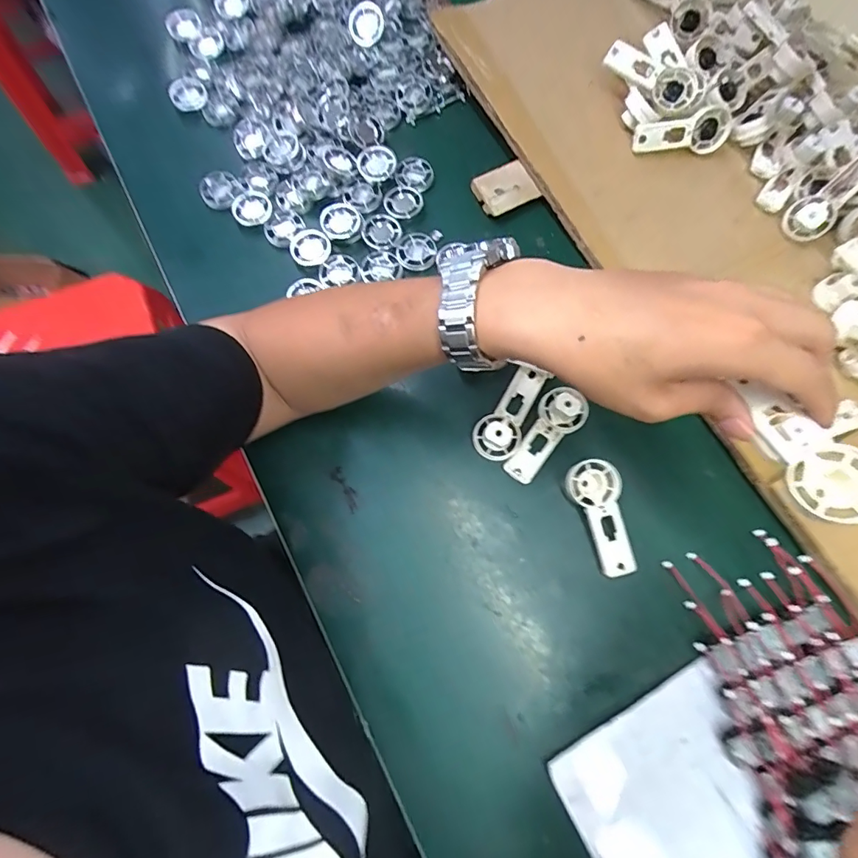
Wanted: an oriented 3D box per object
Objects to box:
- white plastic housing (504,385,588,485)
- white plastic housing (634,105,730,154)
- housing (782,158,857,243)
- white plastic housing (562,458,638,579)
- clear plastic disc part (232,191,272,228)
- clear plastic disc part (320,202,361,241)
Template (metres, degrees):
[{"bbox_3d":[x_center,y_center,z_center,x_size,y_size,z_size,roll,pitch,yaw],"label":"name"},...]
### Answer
[{"bbox_3d":[0.101,0.003,0.401,0.037,0.022,0.091,38,76,10],"label":"white plastic housing"},{"bbox_3d":[0.255,-0.295,0.471,0.096,0.037,0.011,-12,34,0],"label":"white plastic housing"},{"bbox_3d":[0.385,-0.222,0.439,0.038,0.023,0.092,47,115,10],"label":"housing"},{"bbox_3d":[0.145,0.071,0.382,0.040,0.018,0.092,-20,74,-7],"label":"white plastic housing"},{"bbox_3d":[-0.180,-0.225,0.475,0.037,0.010,0.037,0,73,-1],"label":"clear plastic disc part"},{"bbox_3d":[-0.088,-0.207,0.461,0.038,0.008,0.036,0,73,-1],"label":"clear plastic disc part"}]

